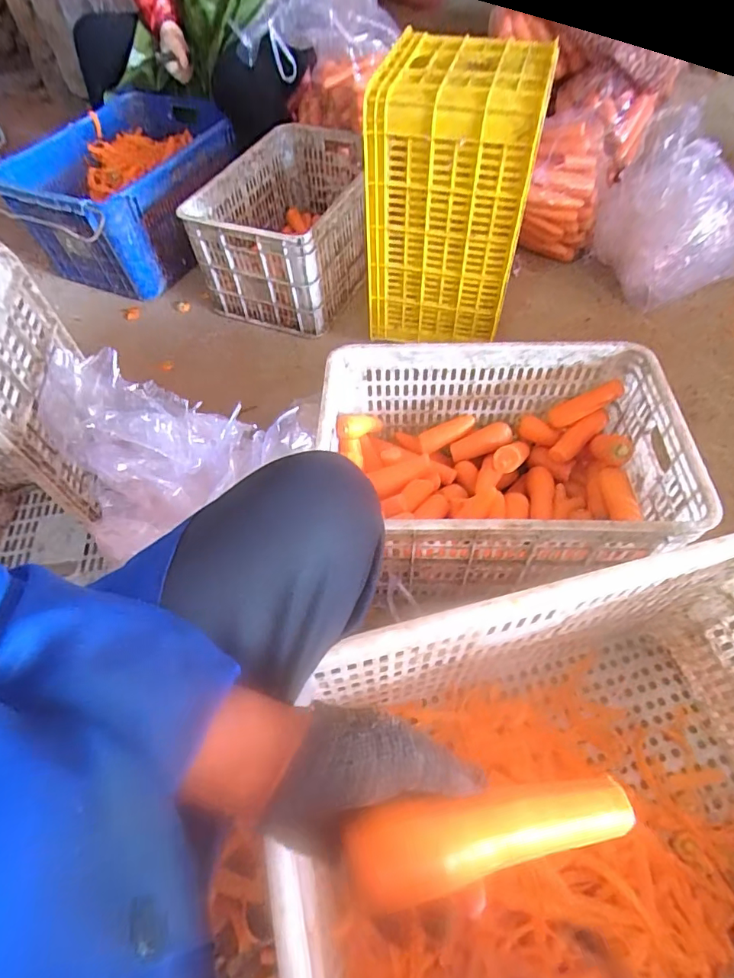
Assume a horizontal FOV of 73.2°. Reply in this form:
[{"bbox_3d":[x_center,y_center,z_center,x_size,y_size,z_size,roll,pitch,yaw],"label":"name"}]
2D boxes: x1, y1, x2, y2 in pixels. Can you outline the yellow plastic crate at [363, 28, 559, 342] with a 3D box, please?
[{"bbox_3d":[0.170,-0.570,1.040,0.297,0.477,0.273,13,58,13],"label":"yellow plastic crate"}]

